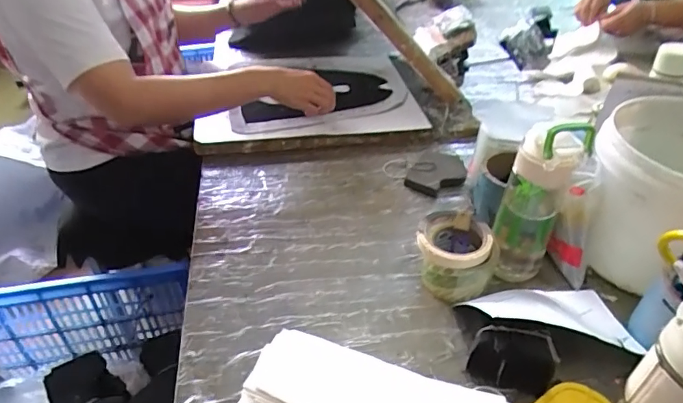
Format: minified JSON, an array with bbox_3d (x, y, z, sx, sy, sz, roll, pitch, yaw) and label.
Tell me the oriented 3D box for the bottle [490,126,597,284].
[{"bbox_3d":[0.239,0.005,0.596,0.074,0.242,0.070,19,42,21],"label":"bottle"}]

